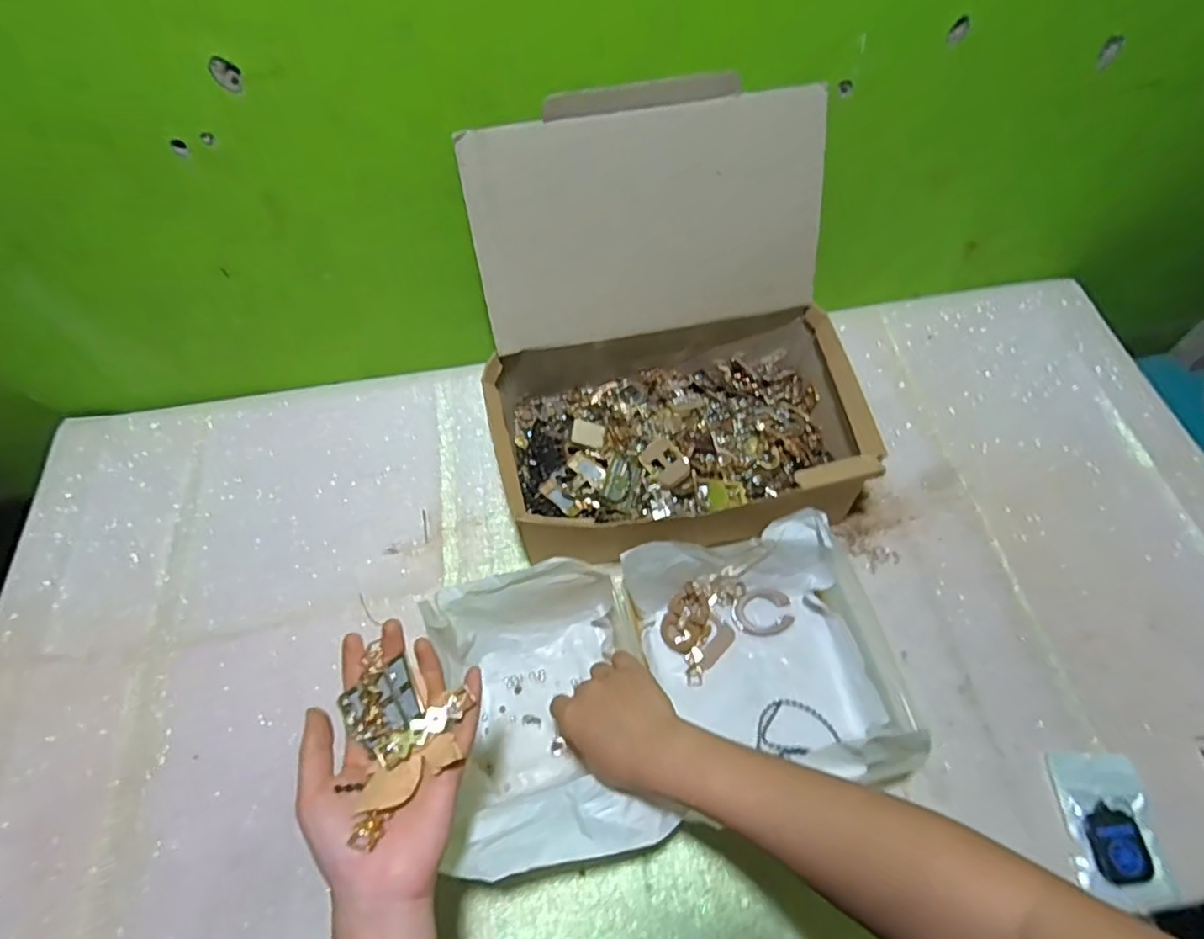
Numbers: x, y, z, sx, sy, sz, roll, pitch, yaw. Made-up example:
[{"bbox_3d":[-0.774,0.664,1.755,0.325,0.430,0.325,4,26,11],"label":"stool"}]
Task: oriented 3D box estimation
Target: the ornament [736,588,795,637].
[{"bbox_3d":[0.150,0.131,0.578,0.052,0.006,0.042,1,62,3],"label":"ornament"}]

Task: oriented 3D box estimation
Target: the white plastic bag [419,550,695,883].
[{"bbox_3d":[-0.038,0.188,0.494,0.151,0.106,0.203,-13,62,-5],"label":"white plastic bag"}]

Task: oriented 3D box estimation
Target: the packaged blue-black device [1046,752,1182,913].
[{"bbox_3d":[0.393,0.275,0.483,0.065,0.020,0.103,1,62,3],"label":"packaged blue-black device"}]

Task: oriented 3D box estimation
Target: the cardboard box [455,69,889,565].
[{"bbox_3d":[0.062,-0.103,0.559,0.334,0.273,0.305,-10,61,-3],"label":"cardboard box"}]

